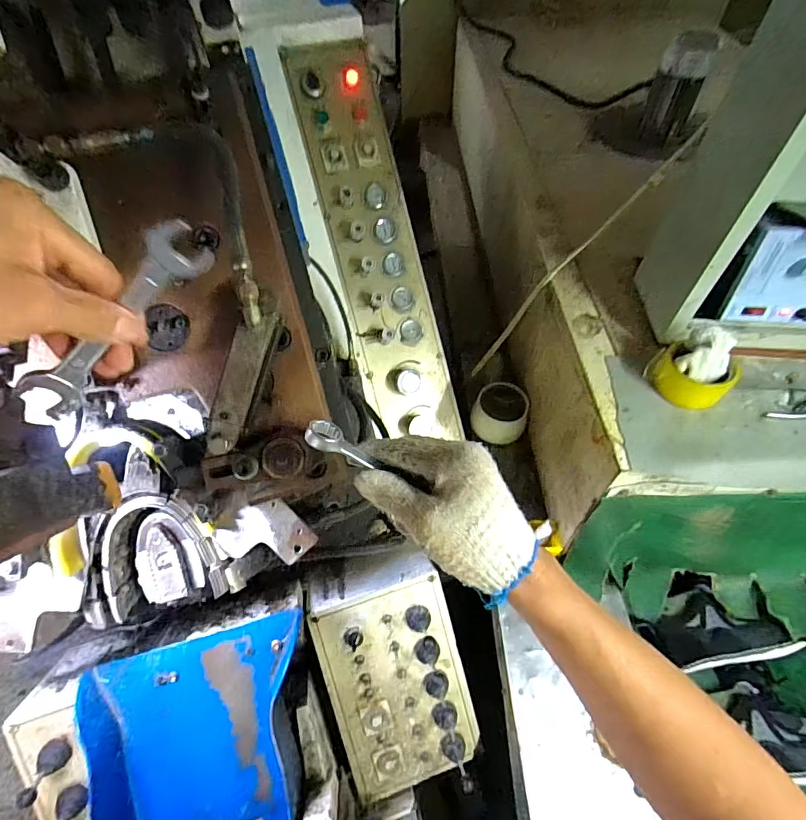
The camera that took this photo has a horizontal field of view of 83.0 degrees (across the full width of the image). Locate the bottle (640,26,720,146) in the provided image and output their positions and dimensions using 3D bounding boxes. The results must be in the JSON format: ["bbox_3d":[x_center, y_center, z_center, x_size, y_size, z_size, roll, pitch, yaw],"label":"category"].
[{"bbox_3d":[0.650,-0.759,1.094,0.113,0.205,0.092,21,58,17],"label":"bottle"}]

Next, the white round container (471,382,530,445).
[{"bbox_3d":[0.212,-0.001,0.986,0.119,0.104,0.108,13,55,11],"label":"white round container"}]

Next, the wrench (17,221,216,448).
[{"bbox_3d":[-0.175,-0.046,0.273,0.163,0.037,0.015,-42,56,16],"label":"wrench"}]

